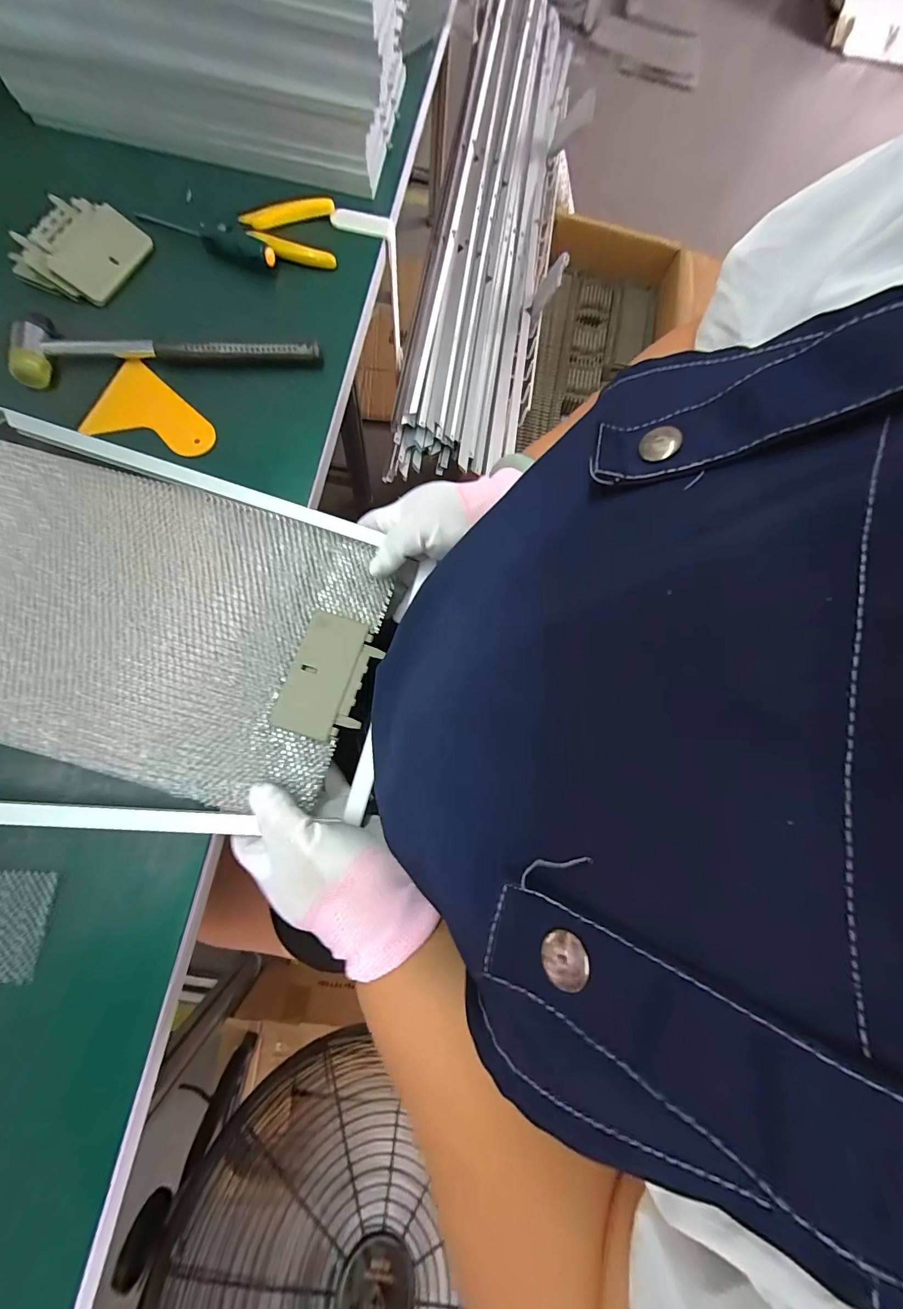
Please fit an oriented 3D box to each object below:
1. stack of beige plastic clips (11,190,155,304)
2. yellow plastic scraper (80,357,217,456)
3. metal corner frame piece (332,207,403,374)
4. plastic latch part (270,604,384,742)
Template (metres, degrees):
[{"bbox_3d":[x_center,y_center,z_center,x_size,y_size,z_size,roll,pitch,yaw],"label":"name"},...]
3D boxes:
[{"bbox_3d":[-0.328,-0.358,0.374,0.070,0.033,0.089,18,75,-1],"label":"stack of beige plastic clips"},{"bbox_3d":[-0.249,-0.209,0.357,0.101,0.009,0.074,12,75,-2],"label":"yellow plastic scraper"},{"bbox_3d":[-0.090,-0.423,0.496,0.062,0.157,0.026,3,76,-4],"label":"metal corner frame piece"},{"bbox_3d":[-0.084,0.014,0.292,0.054,0.009,0.084,17,75,-1],"label":"plastic latch part"}]

